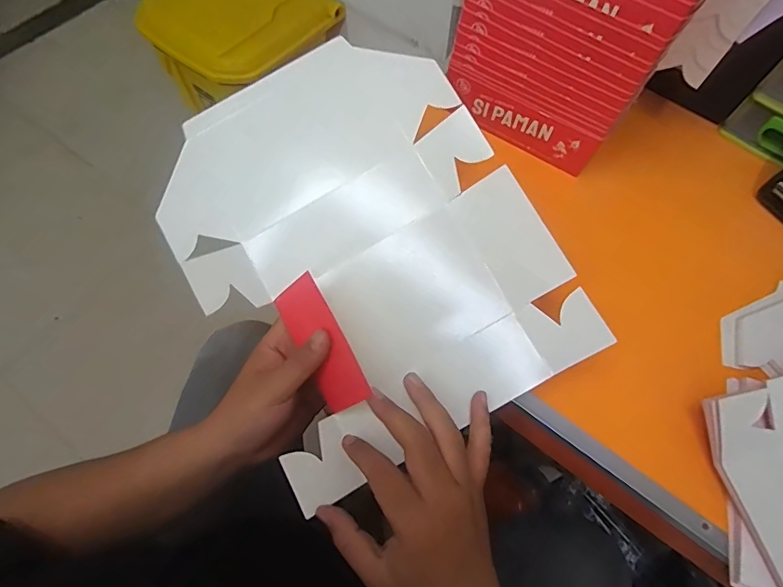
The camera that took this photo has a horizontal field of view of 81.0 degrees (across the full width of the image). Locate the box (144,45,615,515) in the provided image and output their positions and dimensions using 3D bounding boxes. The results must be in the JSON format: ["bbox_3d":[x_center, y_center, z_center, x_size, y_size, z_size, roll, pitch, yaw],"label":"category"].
[{"bbox_3d":[-0.029,-0.047,0.385,0.266,0.034,0.347,-30,81,2],"label":"box"}]

